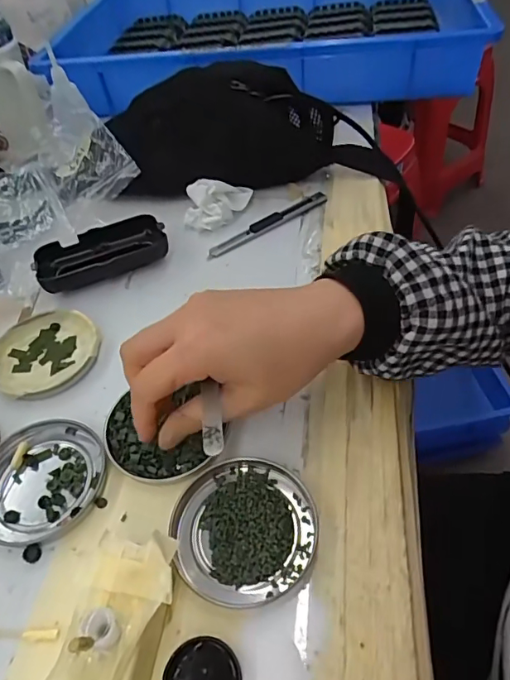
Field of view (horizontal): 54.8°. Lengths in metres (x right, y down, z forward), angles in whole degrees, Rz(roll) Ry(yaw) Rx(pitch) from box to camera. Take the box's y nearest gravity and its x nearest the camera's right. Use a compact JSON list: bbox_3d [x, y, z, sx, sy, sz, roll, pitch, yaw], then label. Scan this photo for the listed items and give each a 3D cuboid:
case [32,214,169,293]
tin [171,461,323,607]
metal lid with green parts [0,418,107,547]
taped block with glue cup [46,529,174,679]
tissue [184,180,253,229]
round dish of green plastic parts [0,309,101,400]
[{"bbox_3d":[-0.134,-0.077,0.430,0.109,0.025,0.052,-22,49,-11],"label":"case"},{"bbox_3d":[-0.007,0.103,0.272,0.079,0.008,0.076,-2,49,2],"label":"tin"},{"bbox_3d":[-0.133,0.085,0.303,0.078,0.008,0.073,-4,48,4],"label":"metal lid with green parts"},{"bbox_3d":[-0.062,0.137,0.228,0.045,0.042,0.085,4,49,11],"label":"taped block with glue cup"},{"bbox_3d":[-0.036,-0.129,0.460,0.060,0.030,0.047,-2,48,6],"label":"tissue"},{"bbox_3d":[-0.158,0.009,0.371,0.080,0.012,0.079,-4,48,4],"label":"round dish of green plastic parts"}]

